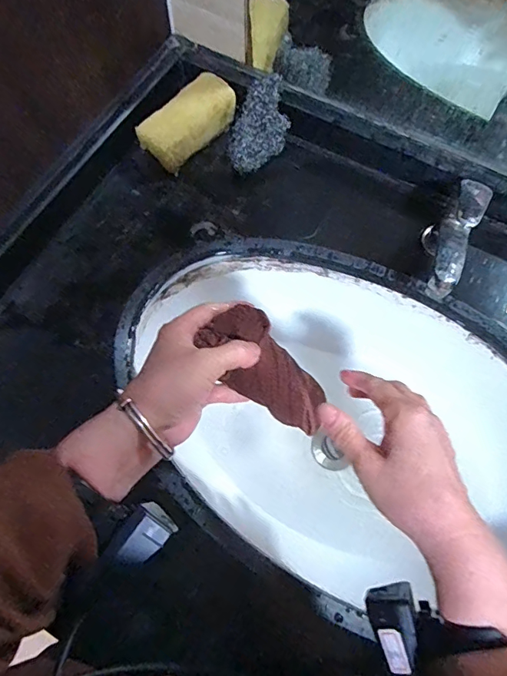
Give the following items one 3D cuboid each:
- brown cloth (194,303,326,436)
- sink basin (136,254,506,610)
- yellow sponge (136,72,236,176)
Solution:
[{"bbox_3d":[0.010,0.027,0.356,0.053,0.028,0.116,-40,95,-13],"label":"brown cloth"},{"bbox_3d":[0.103,0.110,0.515,0.512,0.145,0.292,30,72,12],"label":"sink basin"},{"bbox_3d":[-0.074,-0.255,0.535,0.127,0.060,0.055,-42,74,-14],"label":"yellow sponge"}]

